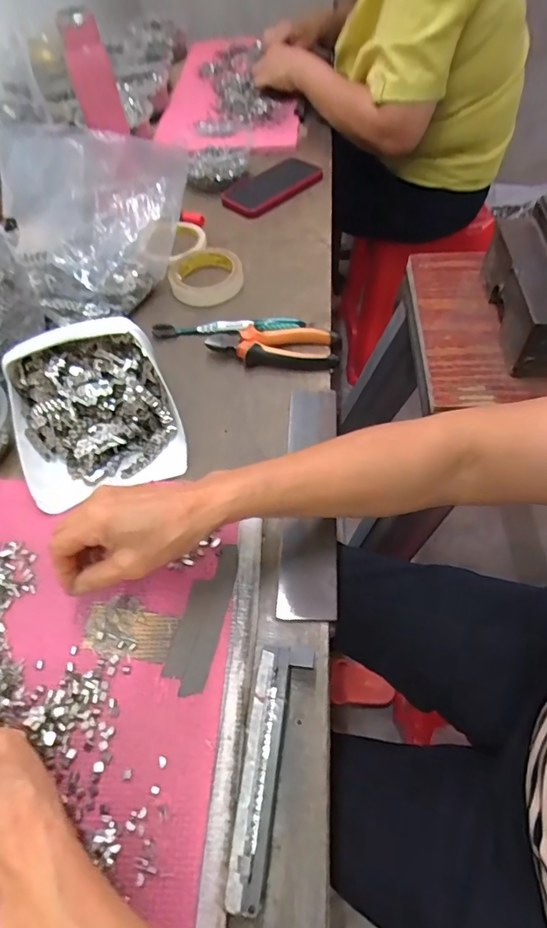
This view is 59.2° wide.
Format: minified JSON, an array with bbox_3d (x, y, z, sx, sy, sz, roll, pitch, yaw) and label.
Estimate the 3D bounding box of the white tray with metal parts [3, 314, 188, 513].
[{"bbox_3d":[-0.183,-0.055,0.488,0.152,0.033,0.173,-19,85,-8],"label":"white tray with metal parts"}]

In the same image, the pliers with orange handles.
[{"bbox_3d":[0.001,-0.143,0.564,0.150,0.024,0.065,5,57,8],"label":"pliers with orange handles"}]

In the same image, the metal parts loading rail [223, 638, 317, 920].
[{"bbox_3d":[-0.001,0.203,0.327,0.035,0.026,0.150,6,57,9],"label":"metal parts loading rail"}]

